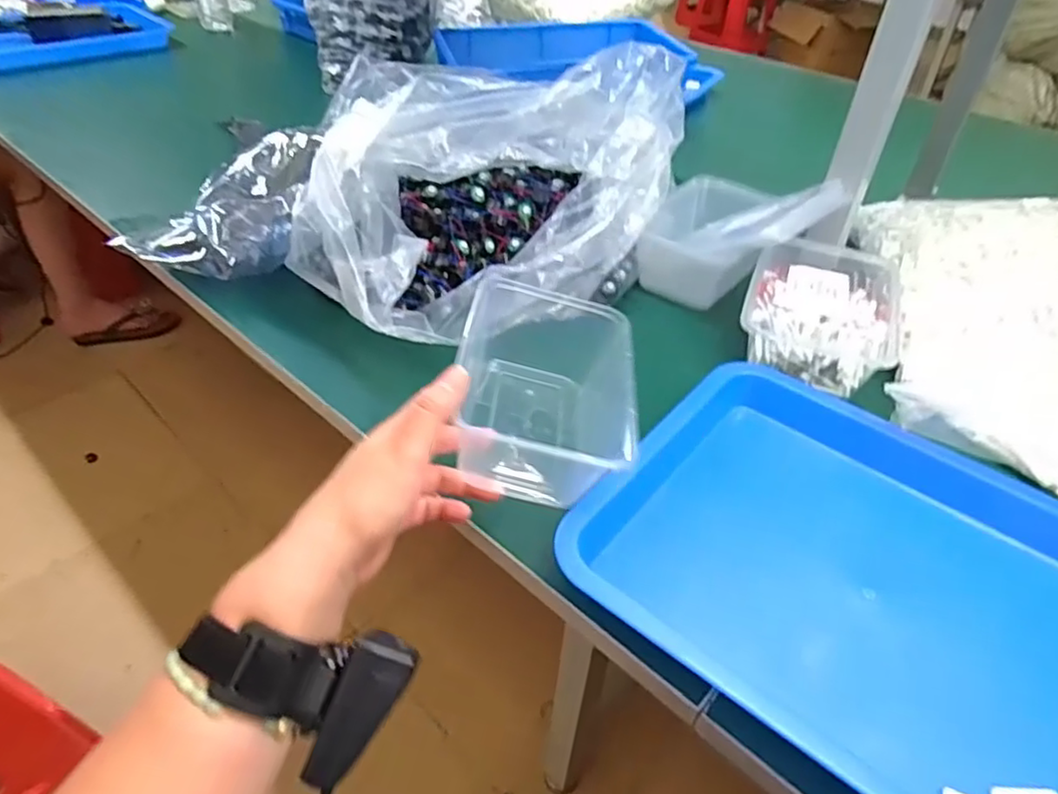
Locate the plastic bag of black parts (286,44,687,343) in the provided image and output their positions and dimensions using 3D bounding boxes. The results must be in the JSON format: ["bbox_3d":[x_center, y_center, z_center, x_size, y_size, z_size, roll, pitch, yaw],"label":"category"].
[{"bbox_3d":[-0.032,-0.179,0.594,0.348,0.174,0.207,-19,46,-22],"label":"plastic bag of black parts"}]

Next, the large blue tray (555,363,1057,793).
[{"bbox_3d":[0.222,0.110,0.414,0.321,0.047,0.270,31,49,28],"label":"large blue tray"}]

